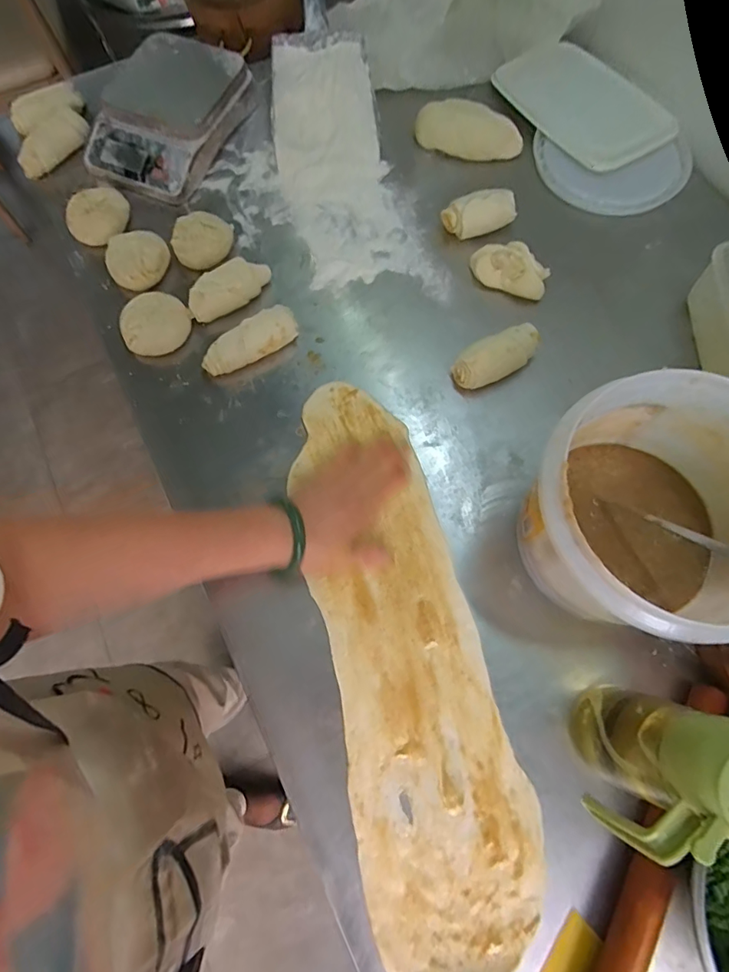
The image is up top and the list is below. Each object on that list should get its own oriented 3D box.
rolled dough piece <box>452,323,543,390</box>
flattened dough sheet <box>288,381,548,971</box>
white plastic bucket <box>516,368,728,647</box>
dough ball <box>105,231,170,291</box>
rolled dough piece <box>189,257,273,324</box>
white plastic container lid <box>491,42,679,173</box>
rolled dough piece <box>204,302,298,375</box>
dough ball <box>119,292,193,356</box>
[{"bbox_3d":[0.141,-0.138,0.523,0.096,0.038,0.046,-29,74,-7],"label":"rolled dough piece"},{"bbox_3d":[0.034,0.137,0.452,0.141,0.011,0.507,-12,73,-2],"label":"flattened dough sheet"},{"bbox_3d":[0.229,0.023,0.406,0.183,0.154,0.185,-1,73,2],"label":"white plastic bucket"},{"bbox_3d":[-0.269,-0.268,0.584,0.070,0.035,0.066,-1,73,2],"label":"dough ball"},{"bbox_3d":[-0.155,-0.227,0.563,0.098,0.035,0.041,-27,74,-6],"label":"rolled dough piece"},{"bbox_3d":[0.292,-0.519,0.660,0.152,0.009,0.236,-33,74,-8],"label":"white plastic container lid"},{"bbox_3d":[-0.126,-0.158,0.539,0.108,0.031,0.039,-31,74,-7],"label":"rolled dough piece"},{"bbox_3d":[-0.237,-0.185,0.553,0.074,0.033,0.066,-29,74,-7],"label":"dough ball"}]

